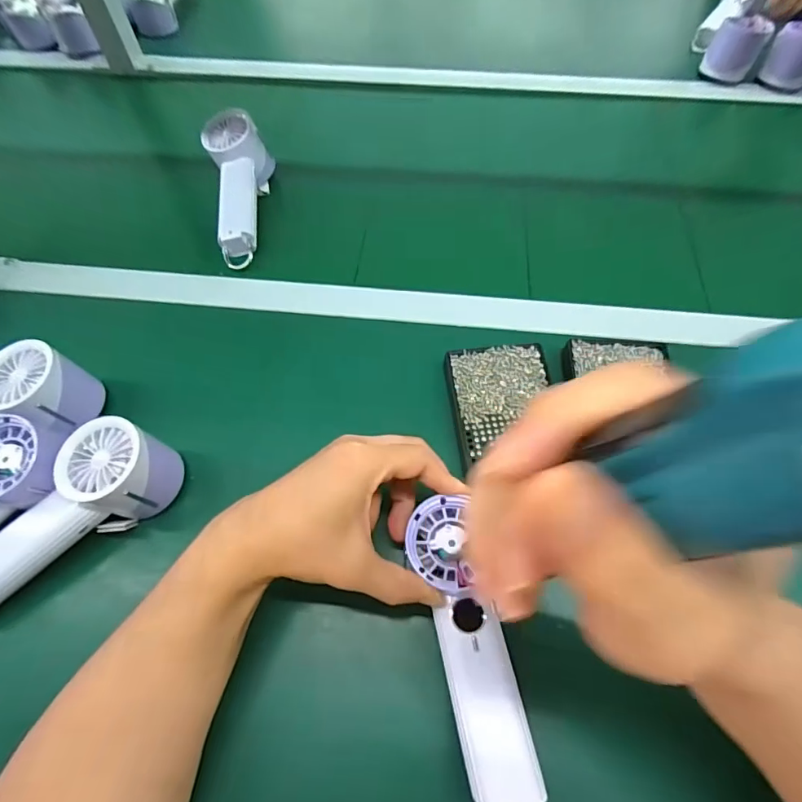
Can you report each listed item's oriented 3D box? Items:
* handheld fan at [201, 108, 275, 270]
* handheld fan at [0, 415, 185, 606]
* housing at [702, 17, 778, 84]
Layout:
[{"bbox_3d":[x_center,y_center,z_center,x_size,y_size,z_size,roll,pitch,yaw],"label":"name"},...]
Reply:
[{"bbox_3d":[-0.187,-0.235,0.535,0.064,0.060,0.184,-4,76,-2],"label":"handheld fan"},{"bbox_3d":[-0.259,0.086,0.333,0.188,0.054,0.064,-35,67,-17],"label":"handheld fan"},{"bbox_3d":[0.482,-0.508,0.665,0.069,0.058,0.068,28,65,15],"label":"housing"}]

